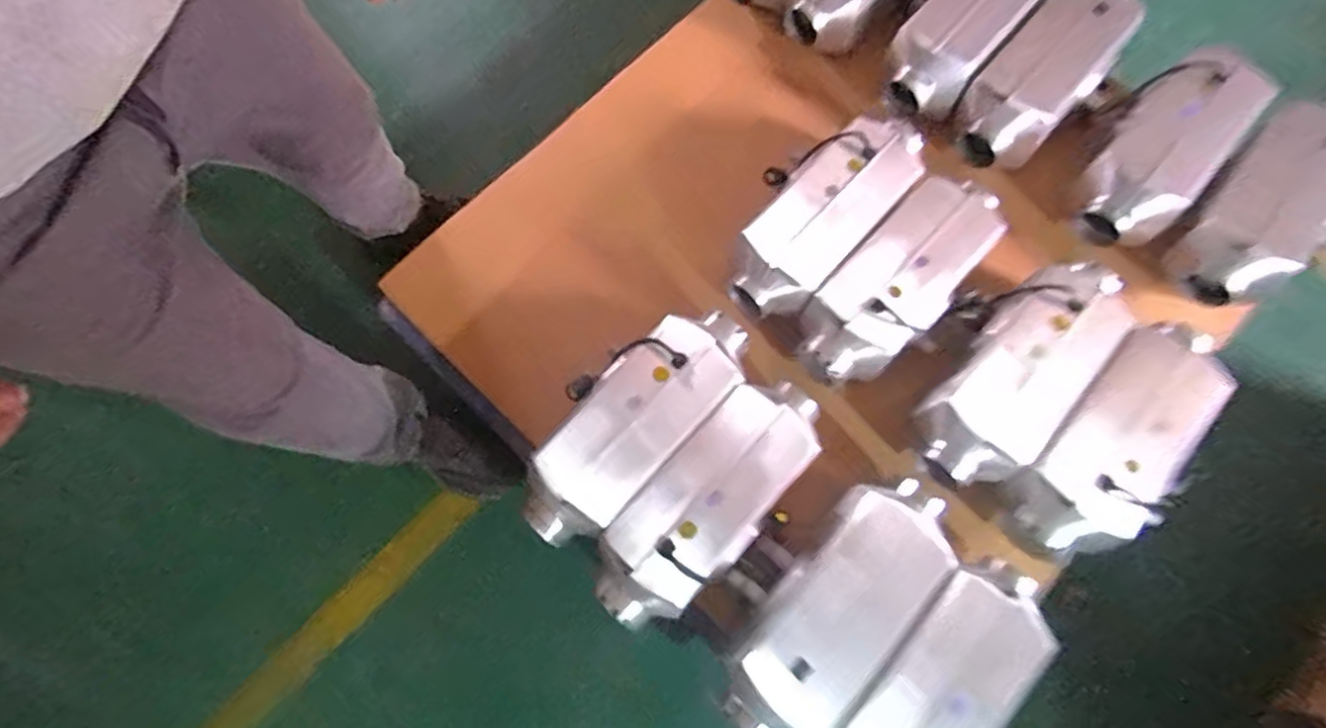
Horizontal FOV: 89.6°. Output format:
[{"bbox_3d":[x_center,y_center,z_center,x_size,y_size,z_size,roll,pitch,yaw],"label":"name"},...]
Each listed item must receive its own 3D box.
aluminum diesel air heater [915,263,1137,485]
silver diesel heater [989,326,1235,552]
[{"bbox_3d":[0.487,0.001,0.941,0.187,0.107,0.374,36,77,10],"label":"aluminum diesel air heater"},{"bbox_3d":[0.622,0.110,0.918,0.372,0.098,0.159,-43,77,-11],"label":"silver diesel heater"}]

